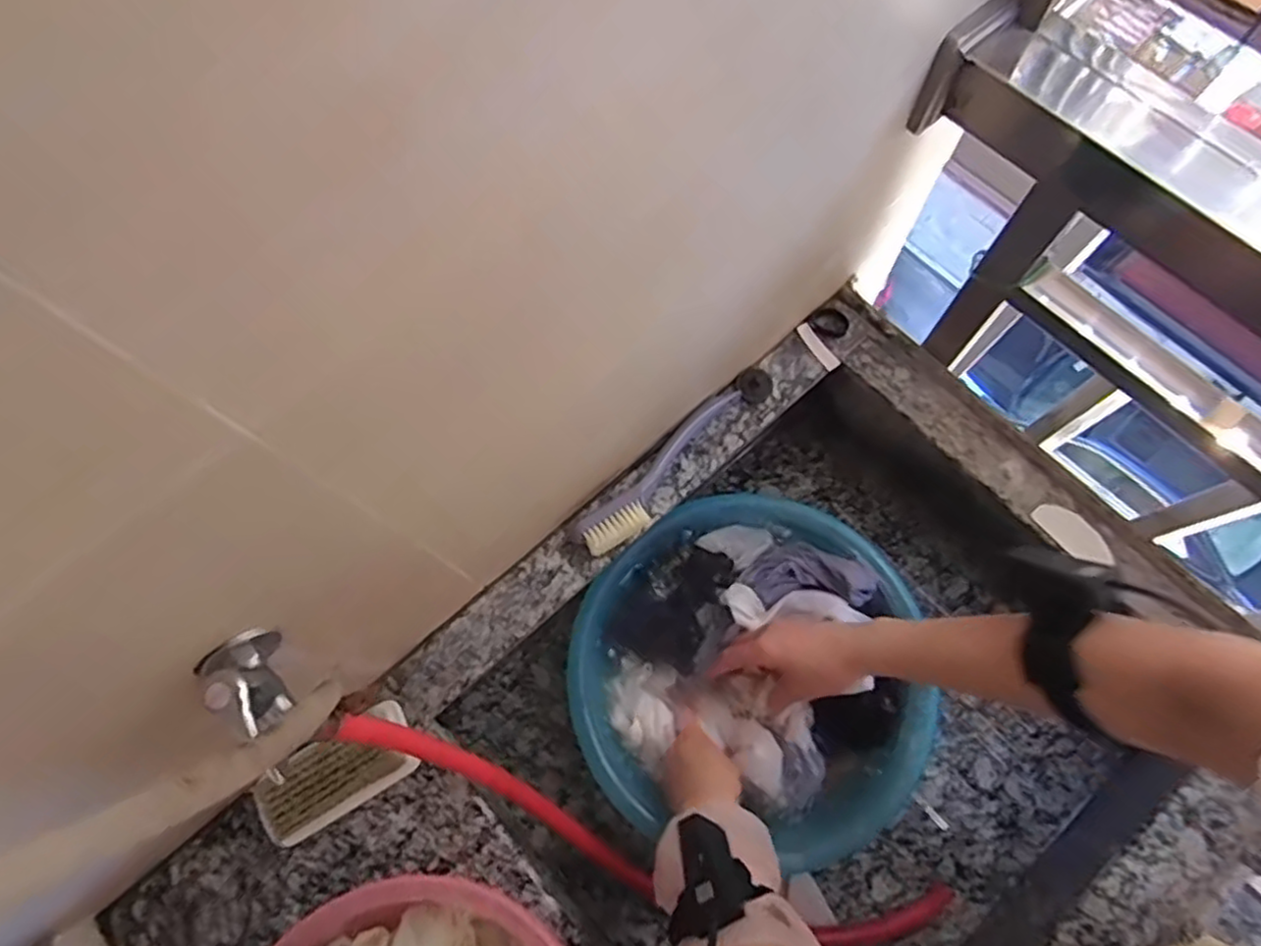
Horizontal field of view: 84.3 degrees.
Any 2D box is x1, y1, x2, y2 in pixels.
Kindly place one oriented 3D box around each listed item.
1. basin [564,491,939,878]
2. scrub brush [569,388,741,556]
[{"bbox_3d":[0.131,0.221,0.721,0.339,0.138,0.365,-1,71,2],"label":"basin"},{"bbox_3d":[0.035,-0.005,0.689,0.049,0.030,0.221,42,78,15],"label":"scrub brush"}]

